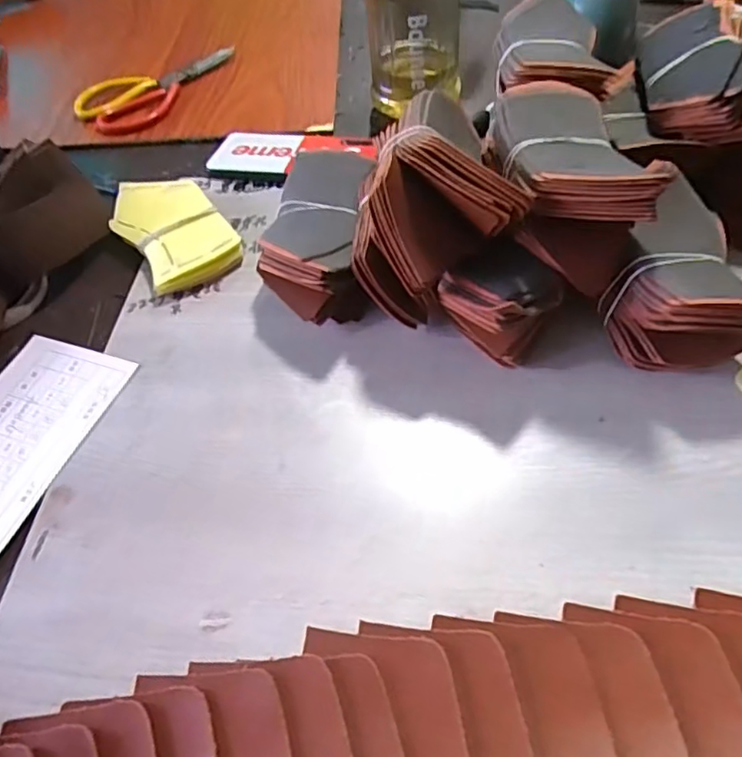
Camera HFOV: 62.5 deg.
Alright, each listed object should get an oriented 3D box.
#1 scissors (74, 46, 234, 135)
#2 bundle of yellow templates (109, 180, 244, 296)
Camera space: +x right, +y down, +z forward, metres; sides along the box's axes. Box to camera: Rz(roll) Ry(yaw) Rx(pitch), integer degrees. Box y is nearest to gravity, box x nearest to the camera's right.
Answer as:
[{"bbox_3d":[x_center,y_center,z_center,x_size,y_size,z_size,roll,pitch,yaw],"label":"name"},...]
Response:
[{"bbox_3d":[-0.234,-0.339,0.694,0.086,0.027,0.208,26,58,23],"label":"scissors"},{"bbox_3d":[-0.170,-0.128,0.525,0.080,0.024,0.142,-29,55,-17],"label":"bundle of yellow templates"}]

